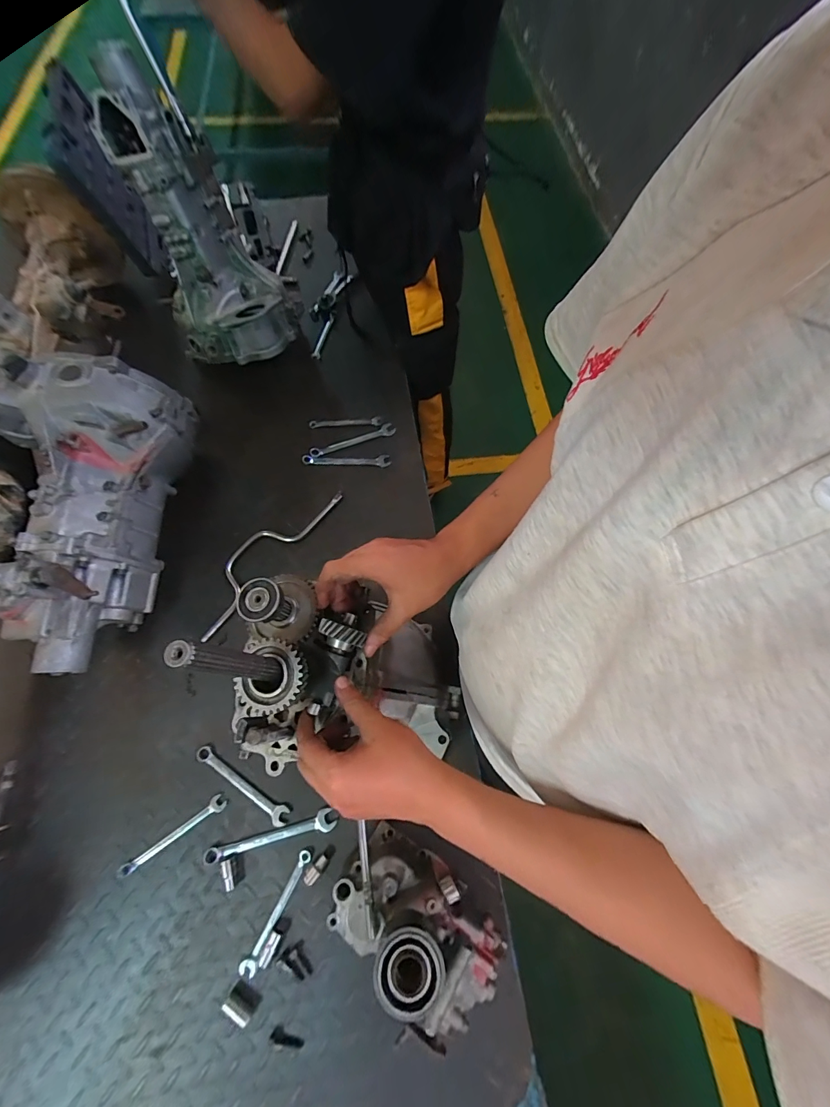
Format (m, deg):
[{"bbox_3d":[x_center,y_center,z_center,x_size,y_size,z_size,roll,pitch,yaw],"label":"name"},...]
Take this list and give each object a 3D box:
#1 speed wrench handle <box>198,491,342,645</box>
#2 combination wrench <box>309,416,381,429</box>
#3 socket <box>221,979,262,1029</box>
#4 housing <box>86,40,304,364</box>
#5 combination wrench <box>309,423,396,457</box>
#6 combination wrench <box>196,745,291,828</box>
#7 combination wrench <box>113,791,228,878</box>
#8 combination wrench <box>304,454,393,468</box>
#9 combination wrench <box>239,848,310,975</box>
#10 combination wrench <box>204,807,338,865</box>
[{"bbox_3d":[-0.296,-0.007,0.786,0.082,0.020,0.367,35,70,13],"label":"speed wrench handle"},{"bbox_3d":[-0.159,-0.301,0.912,0.161,0.010,0.021,-2,67,-2],"label":"combination wrench"},{"bbox_3d":[-0.233,0.604,0.536,0.042,0.023,0.031,32,70,12],"label":"socket"},{"bbox_3d":[-0.440,-0.680,0.843,0.302,0.494,0.235,-34,31,-15],"label":"housing"},{"bbox_3d":[-0.139,-0.254,0.895,0.195,0.004,0.028,-23,69,-11],"label":"combination wrench"},{"bbox_3d":[-0.277,0.367,0.638,0.180,0.010,0.026,32,70,11],"label":"combination wrench"},{"bbox_3d":[-0.371,0.433,0.613,0.167,0.004,0.023,-33,71,-14],"label":"combination wrench"},{"bbox_3d":[-0.151,-0.205,0.880,0.189,0.014,0.025,0,67,-2],"label":"combination wrench"},{"bbox_3d":[-0.198,0.514,0.574,0.022,0.009,0.158,27,69,10],"label":"combination wrench"},{"bbox_3d":[-0.223,0.439,0.616,0.197,0.004,0.029,-14,68,-7],"label":"combination wrench"}]

